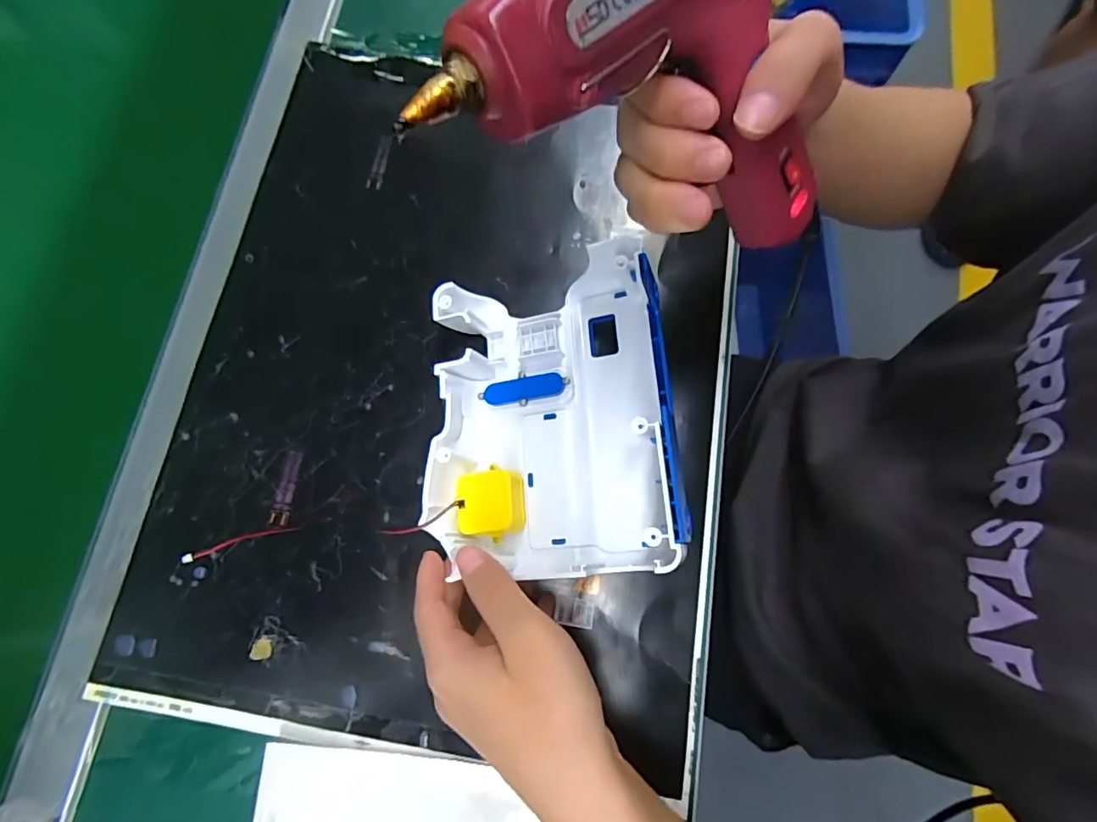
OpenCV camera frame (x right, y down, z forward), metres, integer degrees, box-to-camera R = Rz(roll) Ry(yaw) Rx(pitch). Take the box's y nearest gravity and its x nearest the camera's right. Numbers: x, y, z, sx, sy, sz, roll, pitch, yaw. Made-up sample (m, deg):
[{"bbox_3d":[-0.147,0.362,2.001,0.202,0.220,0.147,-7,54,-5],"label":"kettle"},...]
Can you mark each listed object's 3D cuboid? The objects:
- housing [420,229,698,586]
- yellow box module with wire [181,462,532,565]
[{"bbox_3d":[0.001,0.001,0.304,0.145,0.062,0.181,-4,75,0],"label":"housing"},{"bbox_3d":[-0.120,0.069,0.315,0.213,0.035,0.042,-9,75,-2],"label":"yellow box module with wire"}]

